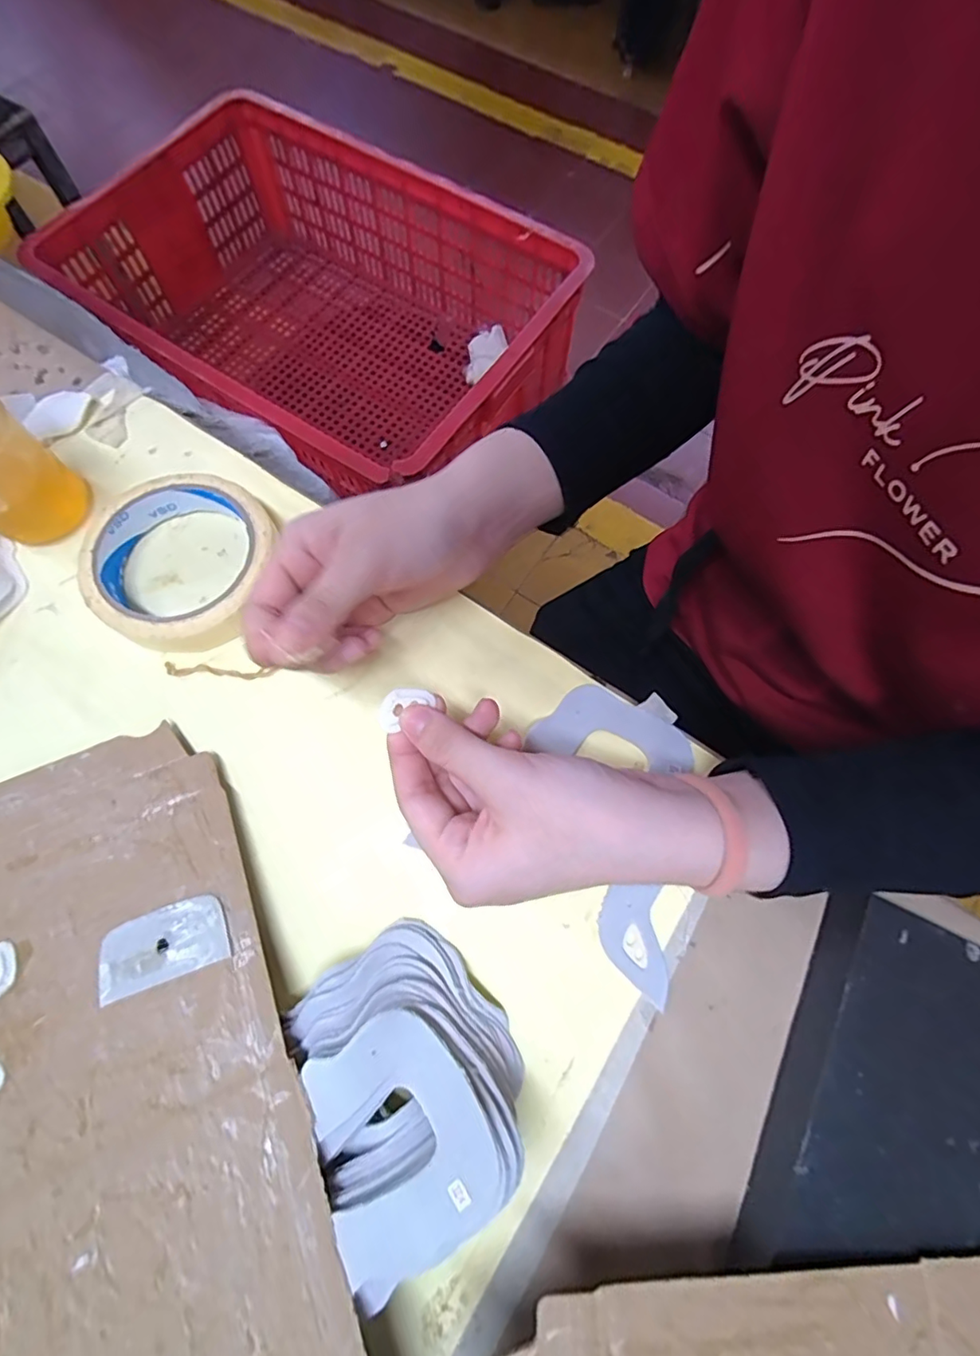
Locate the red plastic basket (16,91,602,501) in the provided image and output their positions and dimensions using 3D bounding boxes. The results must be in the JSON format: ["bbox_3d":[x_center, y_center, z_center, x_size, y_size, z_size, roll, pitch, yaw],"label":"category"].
[{"bbox_3d":[-0.229,-0.489,0.776,0.614,0.205,0.433,34,73,10],"label":"red plastic basket"}]

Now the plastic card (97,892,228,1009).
[{"bbox_3d":[-0.137,0.111,0.233,0.051,0.004,0.029,-20,69,-9],"label":"plastic card"}]

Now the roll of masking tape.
[{"bbox_3d":[-0.166,-0.063,0.299,0.089,0.025,0.096,0,71,-1],"label":"roll of masking tape"}]

